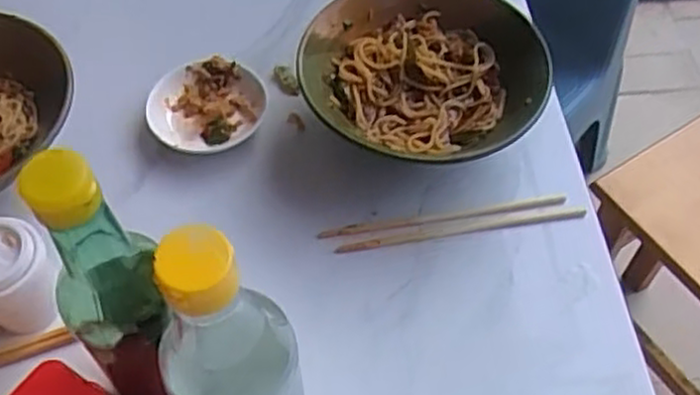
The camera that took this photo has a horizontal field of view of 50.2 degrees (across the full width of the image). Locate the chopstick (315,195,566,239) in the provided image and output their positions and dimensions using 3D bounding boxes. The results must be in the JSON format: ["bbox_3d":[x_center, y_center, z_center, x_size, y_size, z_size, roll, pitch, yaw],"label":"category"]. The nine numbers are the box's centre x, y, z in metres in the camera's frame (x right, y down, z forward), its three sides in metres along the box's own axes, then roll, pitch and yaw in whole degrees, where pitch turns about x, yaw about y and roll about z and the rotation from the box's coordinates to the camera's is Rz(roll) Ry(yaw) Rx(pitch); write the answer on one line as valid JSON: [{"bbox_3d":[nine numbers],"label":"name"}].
[{"bbox_3d":[0.072,0.015,0.575,0.191,0.004,0.008,-8,57,-4],"label":"chopstick"}]

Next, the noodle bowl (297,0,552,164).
[{"bbox_3d":[0.061,-0.097,0.605,0.184,0.064,0.176,-1,57,1],"label":"noodle bowl"}]

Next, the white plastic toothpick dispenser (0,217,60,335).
[{"bbox_3d":[-0.226,0.054,0.500,0.061,0.071,0.060,-1,57,1],"label":"white plastic toothpick dispenser"}]

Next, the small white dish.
[{"bbox_3d":[-0.118,-0.075,0.618,0.095,0.020,0.085,-14,57,-7],"label":"small white dish"}]

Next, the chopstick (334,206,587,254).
[{"bbox_3d":[0.084,0.024,0.565,0.189,0.004,0.010,-8,57,-3],"label":"chopstick"}]

